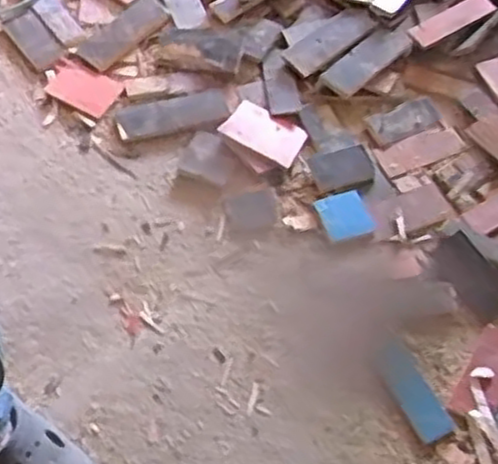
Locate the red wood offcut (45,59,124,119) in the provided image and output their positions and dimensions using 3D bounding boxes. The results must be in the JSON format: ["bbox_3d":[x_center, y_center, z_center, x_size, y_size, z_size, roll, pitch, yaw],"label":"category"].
[{"bbox_3d":[-0.283,-0.242,1.298,0.124,0.011,0.081,29,63,13],"label":"red wood offcut"}]

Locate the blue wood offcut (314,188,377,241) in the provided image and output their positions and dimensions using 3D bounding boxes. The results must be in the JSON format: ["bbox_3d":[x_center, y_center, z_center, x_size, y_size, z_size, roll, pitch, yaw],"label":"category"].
[{"bbox_3d":[0.147,-0.024,1.182,0.071,0.010,0.075,-25,88,1],"label":"blue wood offcut"}]

